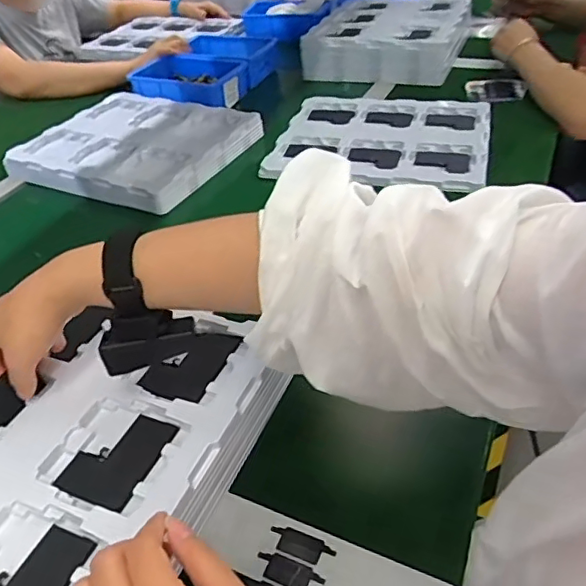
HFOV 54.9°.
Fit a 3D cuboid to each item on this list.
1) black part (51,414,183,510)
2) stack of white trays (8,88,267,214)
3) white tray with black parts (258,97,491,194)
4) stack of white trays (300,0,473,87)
[{"bbox_3d":[-0.132,0.123,0.426,0.061,0.005,0.078,12,43,22],"label":"black part"},{"bbox_3d":[-0.254,-0.244,0.926,0.322,0.045,0.284,15,44,23],"label":"stack of white trays"},{"bbox_3d":[0.140,-0.249,0.895,0.320,0.027,0.267,6,41,14],"label":"white tray with black parts"},{"bbox_3d":[0.205,-0.535,1.183,0.289,0.085,0.336,10,42,18],"label":"stack of white trays"}]

